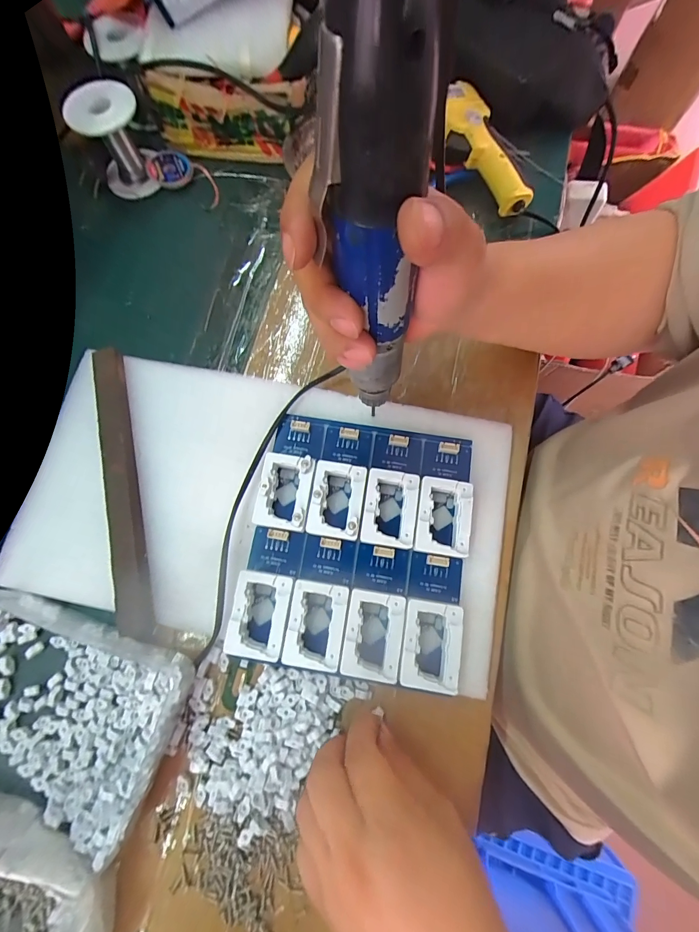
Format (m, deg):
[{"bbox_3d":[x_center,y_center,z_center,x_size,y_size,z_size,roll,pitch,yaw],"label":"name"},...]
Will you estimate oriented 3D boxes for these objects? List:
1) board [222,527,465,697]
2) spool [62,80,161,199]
[{"bbox_3d":[-0.001,0.100,0.274,0.160,0.016,0.089,9,75,2],"label":"board"},{"bbox_3d":[-0.232,-0.325,0.379,0.063,0.077,0.063,0,75,0],"label":"spool"}]

